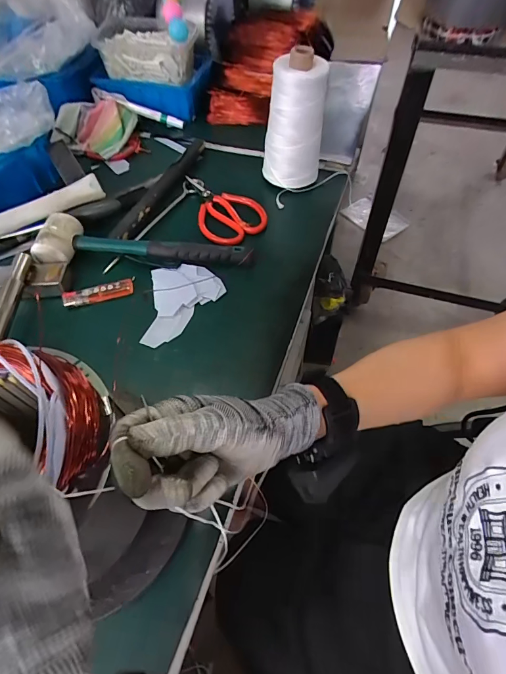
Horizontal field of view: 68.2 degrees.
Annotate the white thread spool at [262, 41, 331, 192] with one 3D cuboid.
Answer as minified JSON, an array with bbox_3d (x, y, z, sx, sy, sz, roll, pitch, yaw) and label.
[{"bbox_3d":[0.061,-0.313,0.544,0.081,0.169,0.081,-1,58,1],"label":"white thread spool"}]

